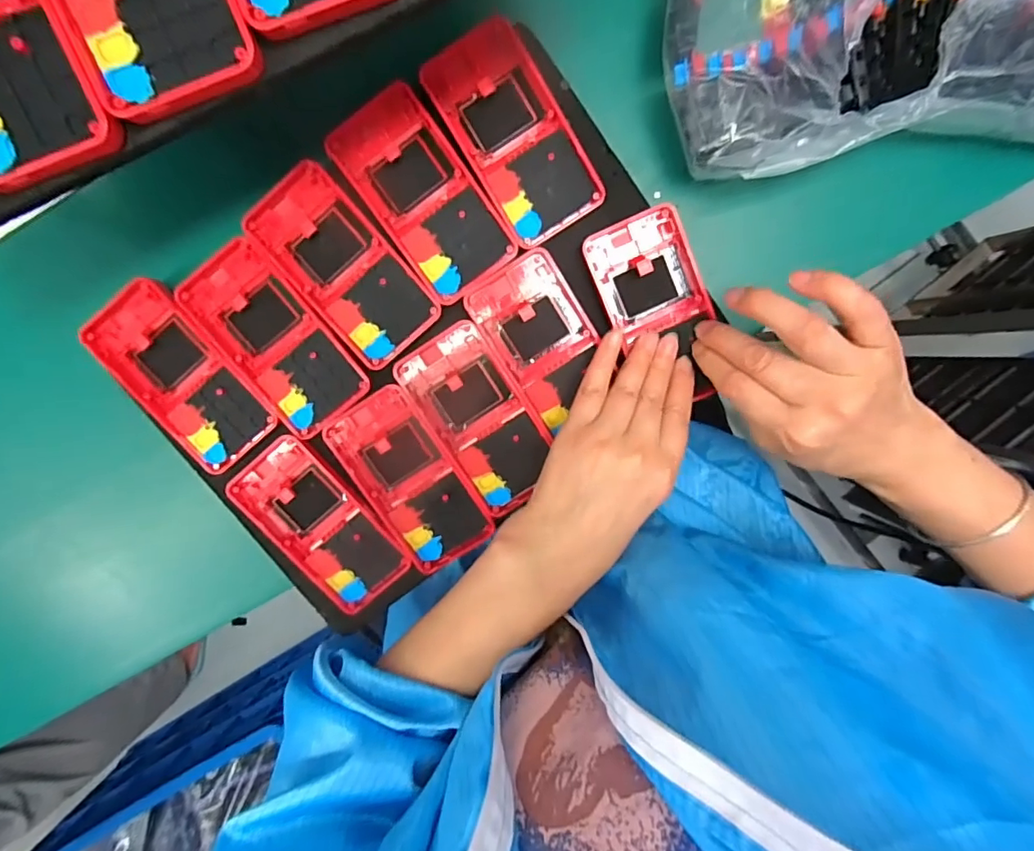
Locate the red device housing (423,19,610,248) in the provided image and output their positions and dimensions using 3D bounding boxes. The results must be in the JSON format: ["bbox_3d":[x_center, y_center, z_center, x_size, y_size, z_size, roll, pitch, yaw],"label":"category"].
[{"bbox_3d":[-0.003,-0.177,0.325,0.061,0.014,0.125,-31,97,4],"label":"red device housing"}]

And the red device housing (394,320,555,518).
[{"bbox_3d":[-0.023,-0.004,0.351,0.062,0.023,0.120,-33,97,4],"label":"red device housing"}]

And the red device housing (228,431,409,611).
[{"bbox_3d":[-0.134,0.068,0.365,0.061,0.018,0.123,-41,96,5],"label":"red device housing"}]

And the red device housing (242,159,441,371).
[{"bbox_3d":[-0.110,-0.100,0.337,0.060,0.012,0.124,-41,96,5],"label":"red device housing"}]

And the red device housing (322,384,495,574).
[{"bbox_3d":[-0.071,0.037,0.359,0.061,0.023,0.122,-32,97,4],"label":"red device housing"}]

